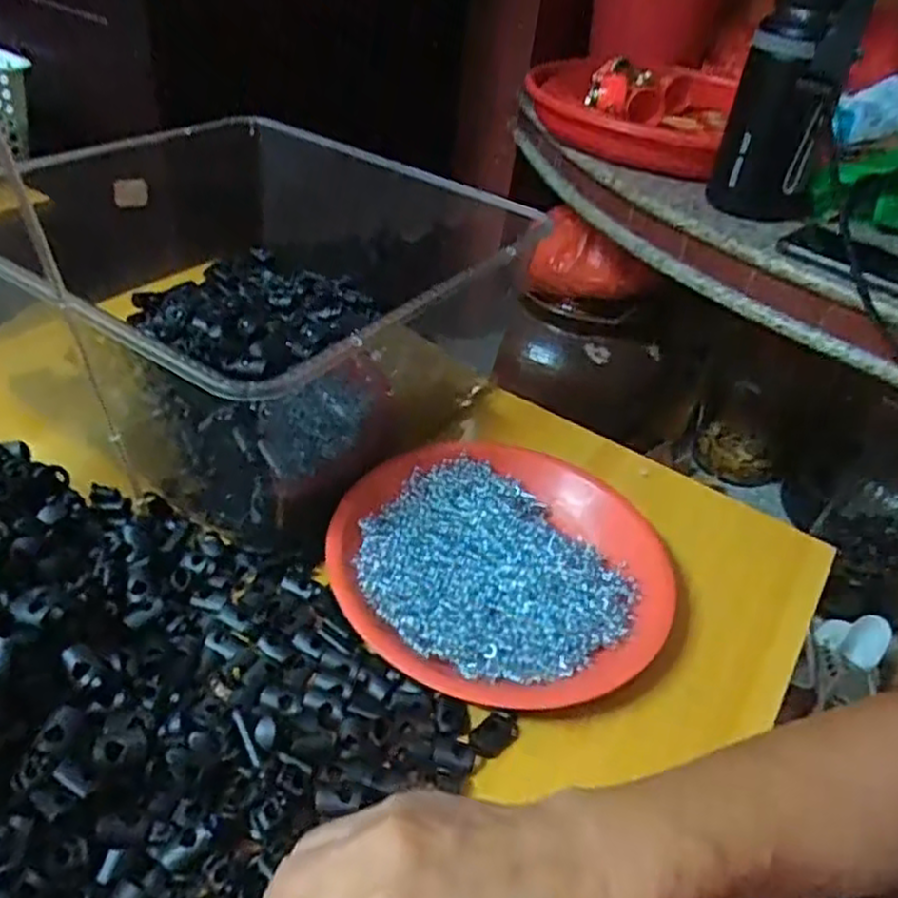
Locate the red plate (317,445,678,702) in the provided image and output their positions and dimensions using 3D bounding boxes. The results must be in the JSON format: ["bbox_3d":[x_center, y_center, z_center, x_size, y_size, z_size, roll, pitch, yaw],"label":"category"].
[{"bbox_3d":[0.030,0.060,0.429,0.189,0.022,0.182,5,39,-4],"label":"red plate"}]

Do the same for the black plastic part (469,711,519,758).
[{"bbox_3d":[0.022,0.139,0.366,0.016,0.009,0.026,35,46,29],"label":"black plastic part"}]

